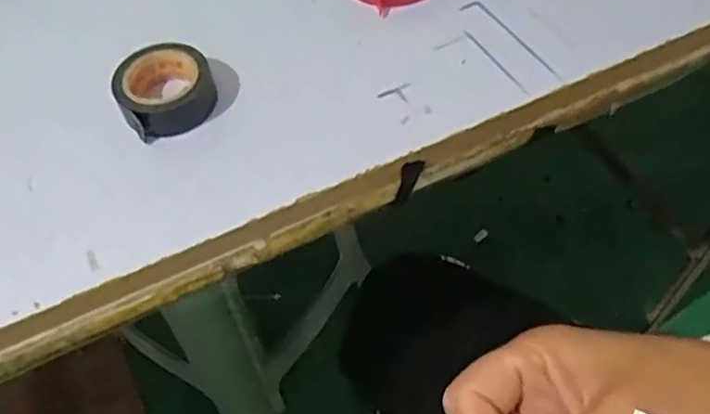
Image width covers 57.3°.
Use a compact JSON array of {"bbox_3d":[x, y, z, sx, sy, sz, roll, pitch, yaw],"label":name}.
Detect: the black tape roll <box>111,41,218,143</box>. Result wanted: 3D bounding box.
[{"bbox_3d":[-0.094,-0.058,0.323,0.046,0.022,0.040,-29,59,-15],"label":"black tape roll"}]

